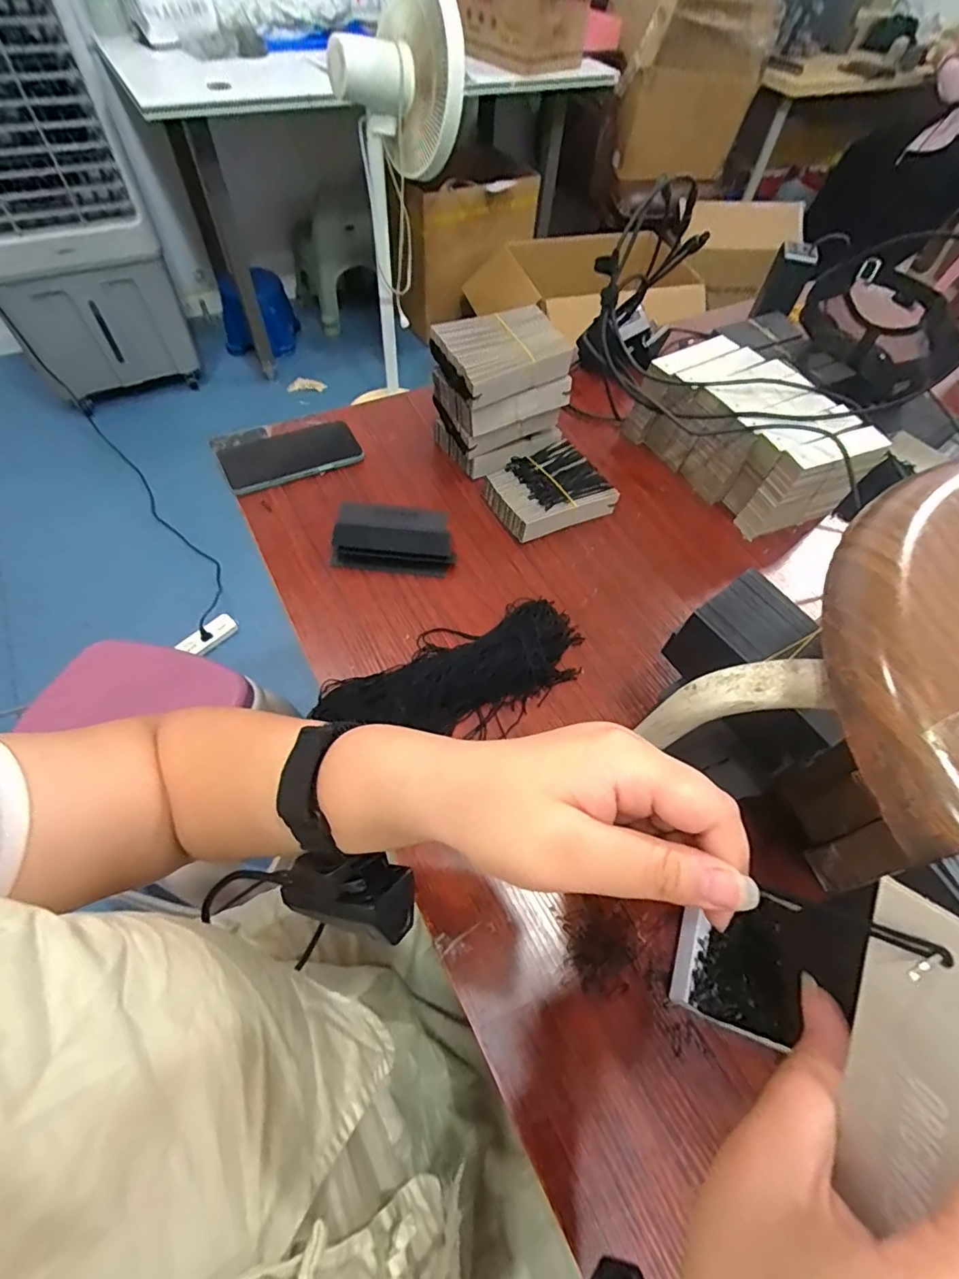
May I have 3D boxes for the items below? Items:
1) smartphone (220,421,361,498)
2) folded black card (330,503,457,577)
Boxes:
[{"bbox_3d":[-0.232,-0.228,0.638,0.156,0.015,0.077,-25,71,-13],"label":"smartphone"},{"bbox_3d":[-0.095,-0.118,0.580,0.131,0.031,0.094,3,57,-2],"label":"folded black card"}]

